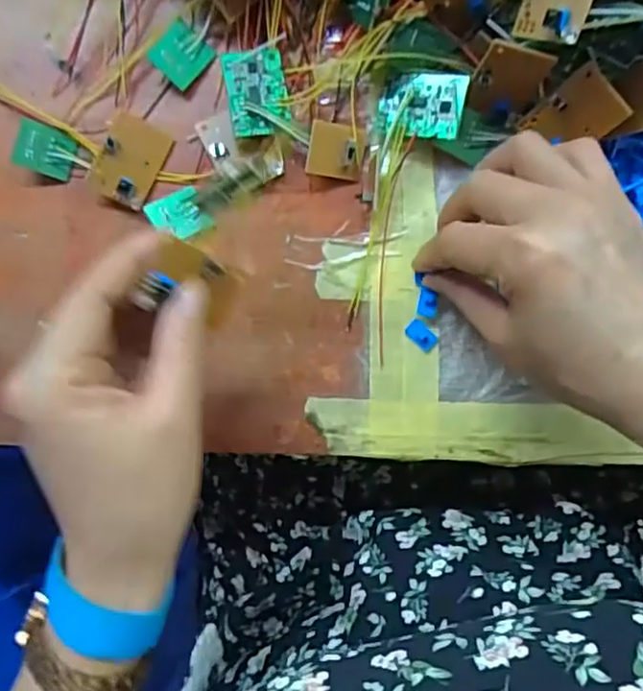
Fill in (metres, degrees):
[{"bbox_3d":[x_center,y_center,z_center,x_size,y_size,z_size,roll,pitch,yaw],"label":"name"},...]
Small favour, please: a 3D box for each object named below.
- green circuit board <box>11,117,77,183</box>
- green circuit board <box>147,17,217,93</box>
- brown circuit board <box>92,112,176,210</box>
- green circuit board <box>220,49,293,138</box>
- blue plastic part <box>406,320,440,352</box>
[{"bbox_3d":[-0.148,-0.105,0.346,0.030,0.004,0.025,17,88,-15],"label":"green circuit board"},{"bbox_3d":[-0.074,-0.155,0.343,0.025,0.007,0.030,40,74,-14],"label":"green circuit board"},{"bbox_3d":[-0.100,-0.097,0.338,0.032,0.012,0.044,24,83,-12],"label":"brown circuit board"},{"bbox_3d":[-0.033,-0.130,0.331,0.031,0.005,0.044,-9,86,-12],"label":"green circuit board"},{"bbox_3d":[0.050,-0.005,0.323,0.016,0.004,0.011,40,90,6],"label":"blue plastic part"}]

